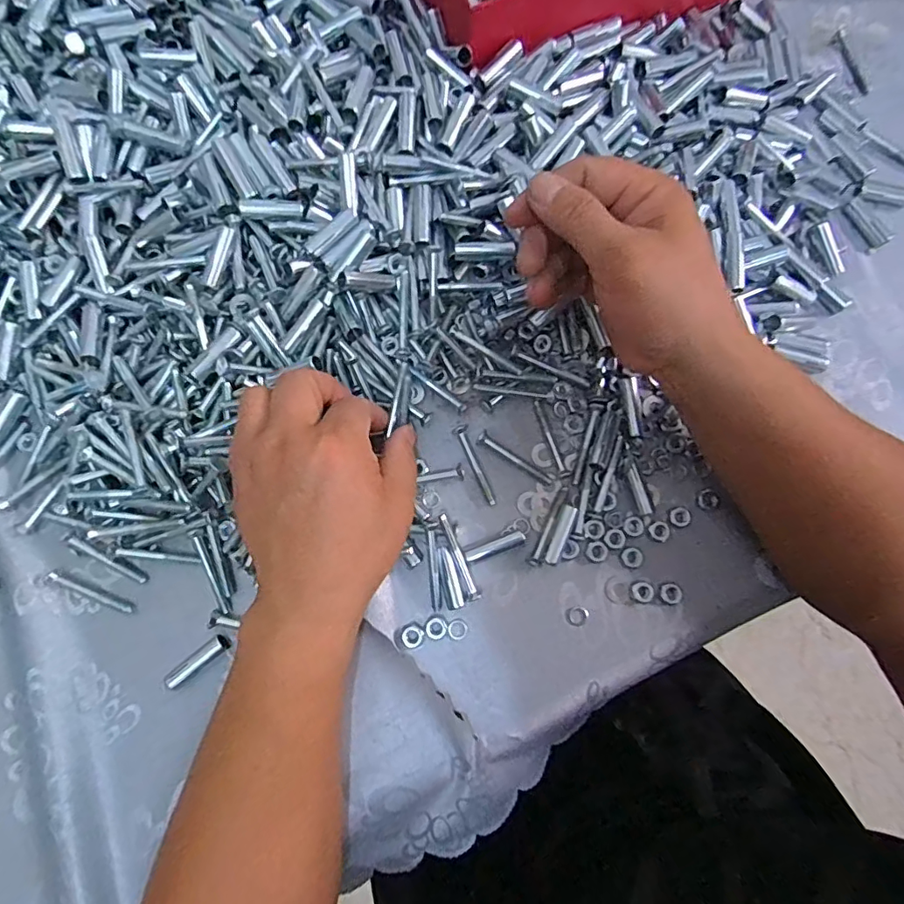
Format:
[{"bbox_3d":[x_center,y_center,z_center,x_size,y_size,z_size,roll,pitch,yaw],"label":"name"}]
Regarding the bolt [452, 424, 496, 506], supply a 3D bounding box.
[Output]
[{"bbox_3d":[0.017,0.008,0.353,0.009,0.006,0.056,-24,80,-4],"label":"bolt"}]

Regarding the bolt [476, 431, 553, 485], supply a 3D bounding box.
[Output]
[{"bbox_3d":[0.042,0.004,0.354,0.056,0.006,0.009,32,81,6],"label":"bolt"}]

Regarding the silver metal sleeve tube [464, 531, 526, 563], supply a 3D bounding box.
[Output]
[{"bbox_3d":[0.028,0.061,0.339,0.038,0.011,0.009,-23,80,-4],"label":"silver metal sleeve tube"}]

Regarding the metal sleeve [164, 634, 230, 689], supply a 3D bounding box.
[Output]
[{"bbox_3d":[-0.154,0.126,0.325,0.043,0.014,0.011,-36,81,-6],"label":"metal sleeve"}]

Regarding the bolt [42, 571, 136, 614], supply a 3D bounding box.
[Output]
[{"bbox_3d":[-0.227,0.087,0.335,0.060,0.004,0.008,20,80,4],"label":"bolt"}]

